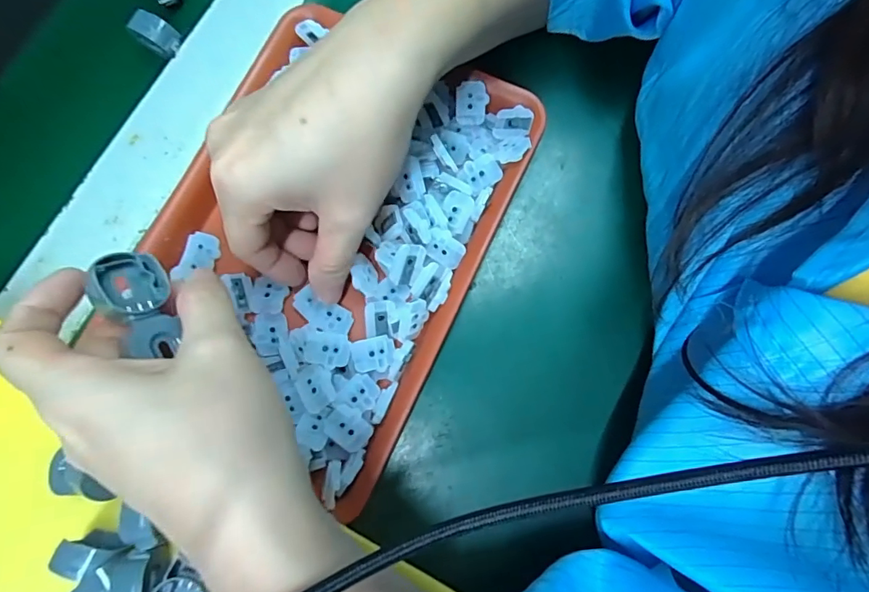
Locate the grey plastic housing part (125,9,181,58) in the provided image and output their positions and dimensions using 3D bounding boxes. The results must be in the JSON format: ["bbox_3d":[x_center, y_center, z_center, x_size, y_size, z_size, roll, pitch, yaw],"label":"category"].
[{"bbox_3d":[-0.165,-0.155,0.281,0.024,0.014,0.019,35,82,7],"label":"grey plastic housing part"}]

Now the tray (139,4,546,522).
[{"bbox_3d":[-0.055,-0.035,0.250,0.160,0.028,0.218,26,81,5],"label":"tray"}]

